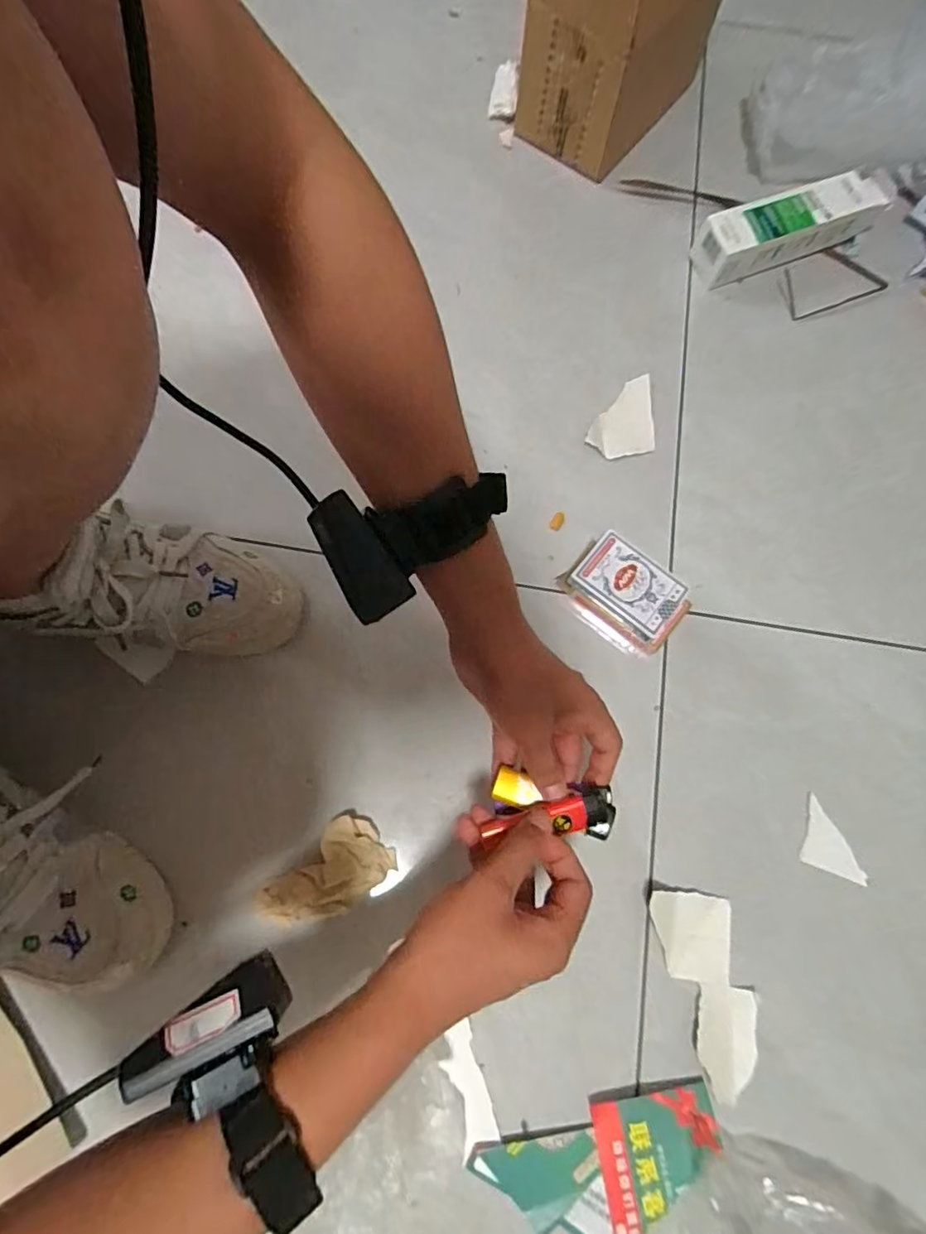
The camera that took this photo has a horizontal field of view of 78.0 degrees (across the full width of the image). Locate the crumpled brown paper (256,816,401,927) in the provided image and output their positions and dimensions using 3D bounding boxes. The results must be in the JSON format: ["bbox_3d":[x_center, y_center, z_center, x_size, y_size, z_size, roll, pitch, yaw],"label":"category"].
[{"bbox_3d":[-0.106,0.205,0.444,0.100,0.027,0.056,-41,80,-11],"label":"crumpled brown paper"}]

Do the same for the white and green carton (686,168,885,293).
[{"bbox_3d":[0.336,-0.407,0.605,0.191,0.060,0.055,-19,76,-7],"label":"white and green carton"}]

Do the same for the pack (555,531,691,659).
[{"bbox_3d":[0.143,-0.019,0.504,0.103,0.037,0.069,39,77,8],"label":"pack"}]

